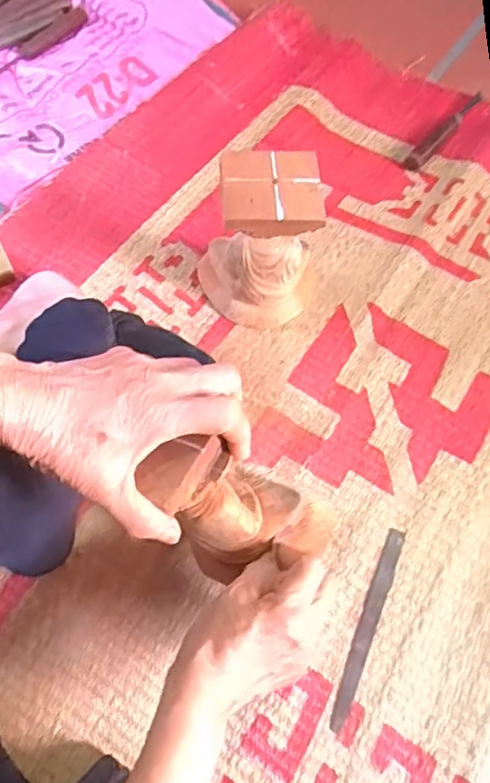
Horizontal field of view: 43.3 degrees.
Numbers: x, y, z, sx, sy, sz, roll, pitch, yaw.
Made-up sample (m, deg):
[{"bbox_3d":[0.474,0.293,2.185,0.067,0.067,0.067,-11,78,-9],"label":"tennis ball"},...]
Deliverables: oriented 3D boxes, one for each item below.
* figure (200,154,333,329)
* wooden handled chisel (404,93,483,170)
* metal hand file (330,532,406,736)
[{"bbox_3d":[0.012,-0.130,0.552,0.110,0.166,0.085,3,63,-1],"label":"figure"},{"bbox_3d":[0.243,-0.317,0.751,0.022,0.017,0.155,37,67,16],"label":"wooden handled chisel"},{"bbox_3d":[0.099,0.186,0.496,0.016,0.004,0.160,22,64,9],"label":"metal hand file"}]

